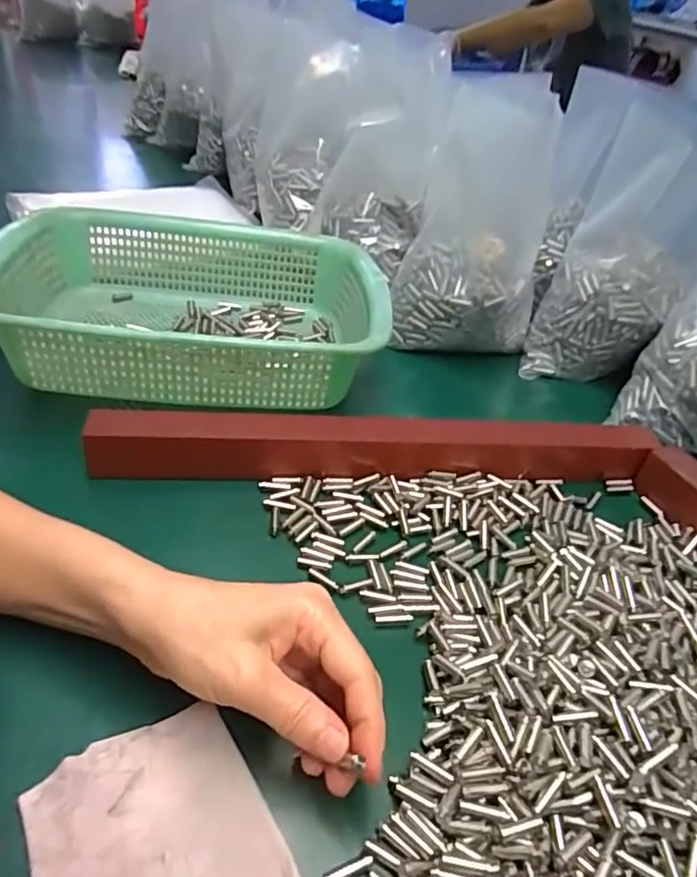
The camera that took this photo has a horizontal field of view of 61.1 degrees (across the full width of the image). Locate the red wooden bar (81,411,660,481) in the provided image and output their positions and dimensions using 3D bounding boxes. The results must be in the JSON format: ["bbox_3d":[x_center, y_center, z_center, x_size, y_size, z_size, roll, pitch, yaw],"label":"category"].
[{"bbox_3d":[0.025,0.003,0.418,0.387,0.043,0.029,0,42,-9],"label":"red wooden bar"}]

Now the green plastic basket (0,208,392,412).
[{"bbox_3d":[-0.121,-0.108,0.489,0.292,0.091,0.219,0,42,-8],"label":"green plastic basket"}]

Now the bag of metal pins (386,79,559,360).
[{"bbox_3d":[0.117,-0.189,0.533,0.120,0.202,0.121,18,43,12],"label":"bag of metal pins"}]

